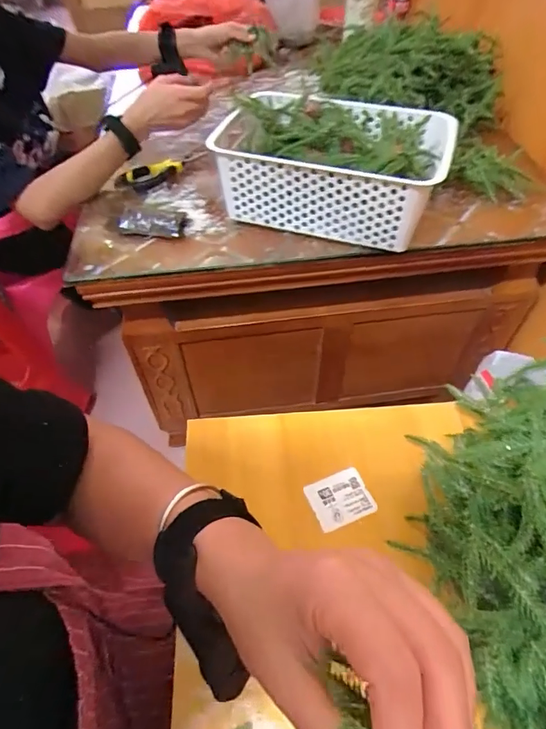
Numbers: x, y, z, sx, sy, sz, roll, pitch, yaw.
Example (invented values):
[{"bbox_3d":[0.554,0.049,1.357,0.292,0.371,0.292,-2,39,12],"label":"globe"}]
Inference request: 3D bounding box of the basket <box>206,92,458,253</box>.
[{"bbox_3d":[0.083,-0.288,0.624,0.304,0.113,0.208,15,54,14],"label":"basket"}]

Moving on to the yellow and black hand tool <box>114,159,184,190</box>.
[{"bbox_3d":[-0.205,-0.320,0.728,0.112,0.018,0.049,-30,57,-20],"label":"yellow and black hand tool"}]

